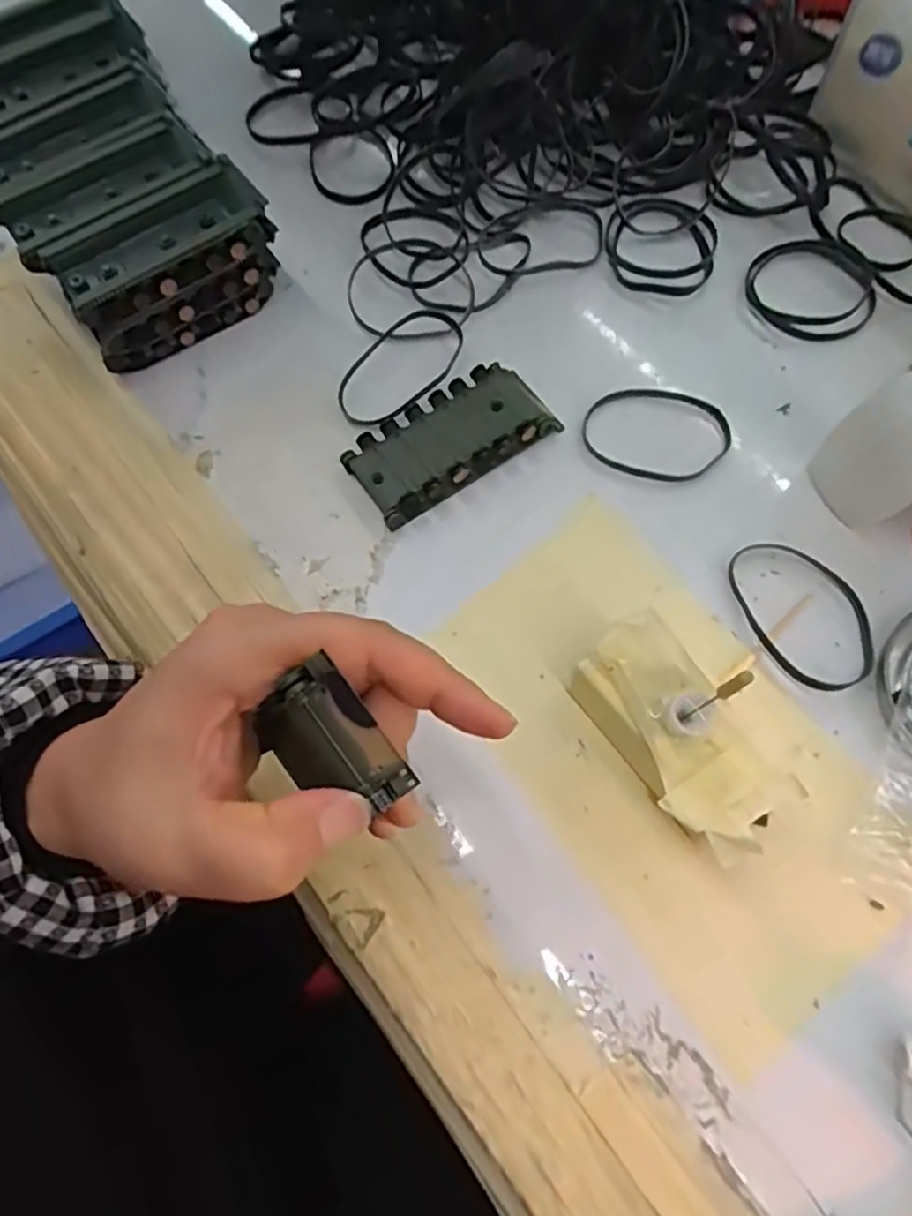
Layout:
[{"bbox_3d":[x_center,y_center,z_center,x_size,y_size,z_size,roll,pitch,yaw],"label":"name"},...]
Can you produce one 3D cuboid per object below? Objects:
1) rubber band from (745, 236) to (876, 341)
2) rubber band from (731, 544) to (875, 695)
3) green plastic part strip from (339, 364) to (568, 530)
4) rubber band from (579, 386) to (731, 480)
[{"bbox_3d":[0.181,-0.168,0.358,0.062,0.004,0.068,7,69,4],"label":"rubber band"},{"bbox_3d":[0.147,0.000,0.293,0.047,0.004,0.070,-23,70,-8],"label":"rubber band"},{"bbox_3d":[-0.002,-0.079,0.323,0.093,0.016,0.045,-33,71,-11],"label":"green plastic part strip"},{"bbox_3d":[0.095,-0.084,0.331,0.069,0.004,0.052,8,69,4],"label":"rubber band"}]

